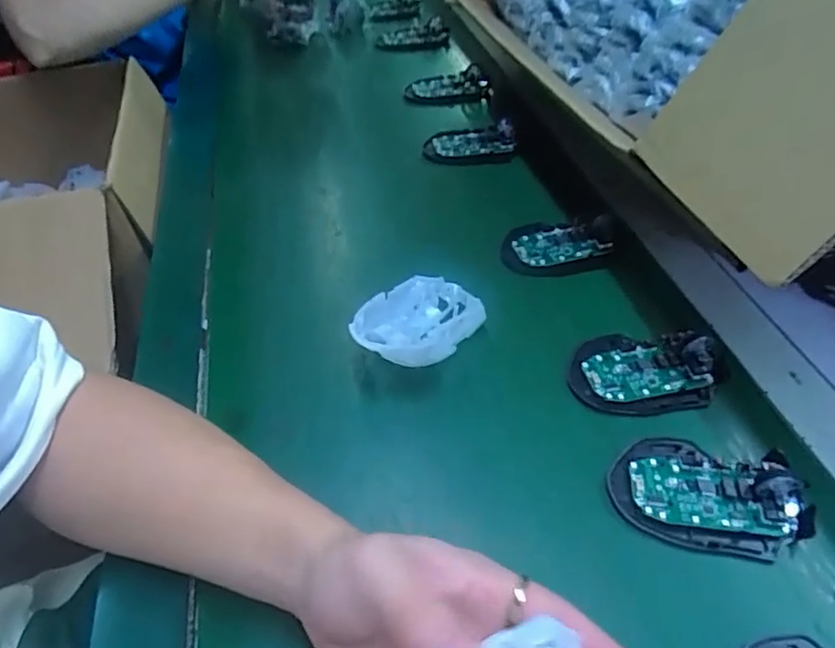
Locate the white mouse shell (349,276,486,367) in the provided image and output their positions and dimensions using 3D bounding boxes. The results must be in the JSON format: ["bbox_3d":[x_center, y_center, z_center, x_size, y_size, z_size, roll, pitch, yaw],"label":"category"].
[{"bbox_3d":[0.000,-0.002,0.458,0.062,0.041,0.107,35,56,31],"label":"white mouse shell"}]

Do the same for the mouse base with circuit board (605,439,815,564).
[{"bbox_3d":[0.182,0.103,0.362,0.112,0.026,0.072,14,48,16],"label":"mouse base with circuit board"}]

